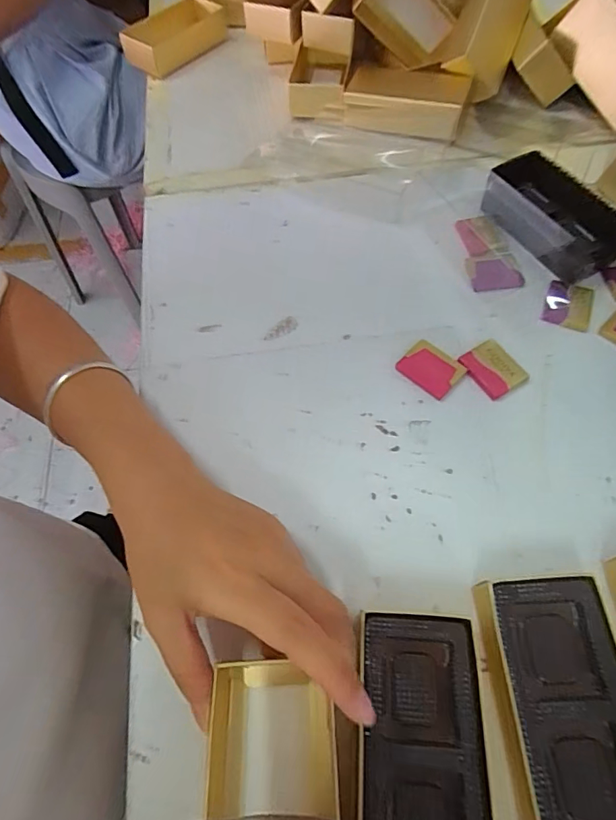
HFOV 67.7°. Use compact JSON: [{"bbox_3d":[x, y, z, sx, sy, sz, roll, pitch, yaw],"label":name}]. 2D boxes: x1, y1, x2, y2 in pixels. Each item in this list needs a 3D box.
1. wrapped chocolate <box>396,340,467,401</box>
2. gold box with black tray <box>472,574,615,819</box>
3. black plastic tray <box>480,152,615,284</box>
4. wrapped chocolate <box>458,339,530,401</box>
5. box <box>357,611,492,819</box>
[{"bbox_3d":[0.087,-0.029,0.325,0.039,0.006,0.032,39,70,21],"label":"wrapped chocolate"},{"bbox_3d":[0.120,0.142,0.217,0.060,0.032,0.112,-4,62,1],"label":"gold box with black tray"},{"bbox_3d":[0.195,-0.156,0.366,0.061,0.038,0.112,-32,65,-14],"label":"black plastic tray"},{"bbox_3d":[0.130,-0.029,0.322,0.030,0.007,0.038,-32,65,-14],"label":"wrapped chocolate"},{"bbox_3d":[0.051,0.157,0.211,0.055,0.034,0.112,3,62,4],"label":"box"}]

